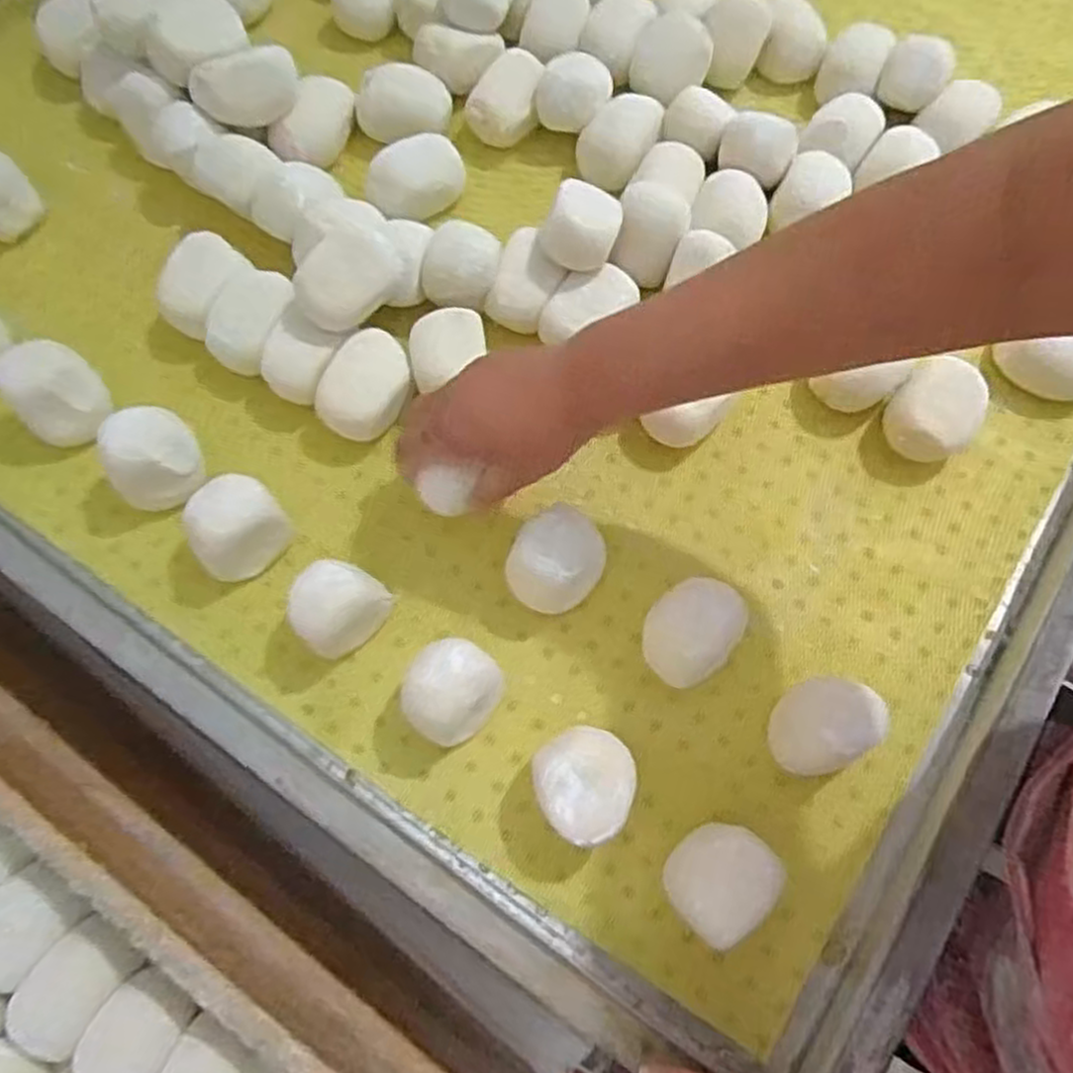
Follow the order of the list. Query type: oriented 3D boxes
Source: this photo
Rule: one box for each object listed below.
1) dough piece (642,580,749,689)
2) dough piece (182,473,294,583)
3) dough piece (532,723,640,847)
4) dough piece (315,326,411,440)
[{"bbox_3d":[0.094,0.058,0.464,0.060,0.061,0.049,-42,75,-15],"label":"dough piece"},{"bbox_3d":[-0.190,-0.008,0.491,0.058,0.060,0.059,-23,71,-10],"label":"dough piece"},{"bbox_3d":[0.030,0.139,0.436,0.056,0.052,0.063,-12,69,-5],"label":"dough piece"},{"bbox_3d":[-0.111,-0.102,0.523,0.050,0.049,0.078,26,70,9],"label":"dough piece"}]

